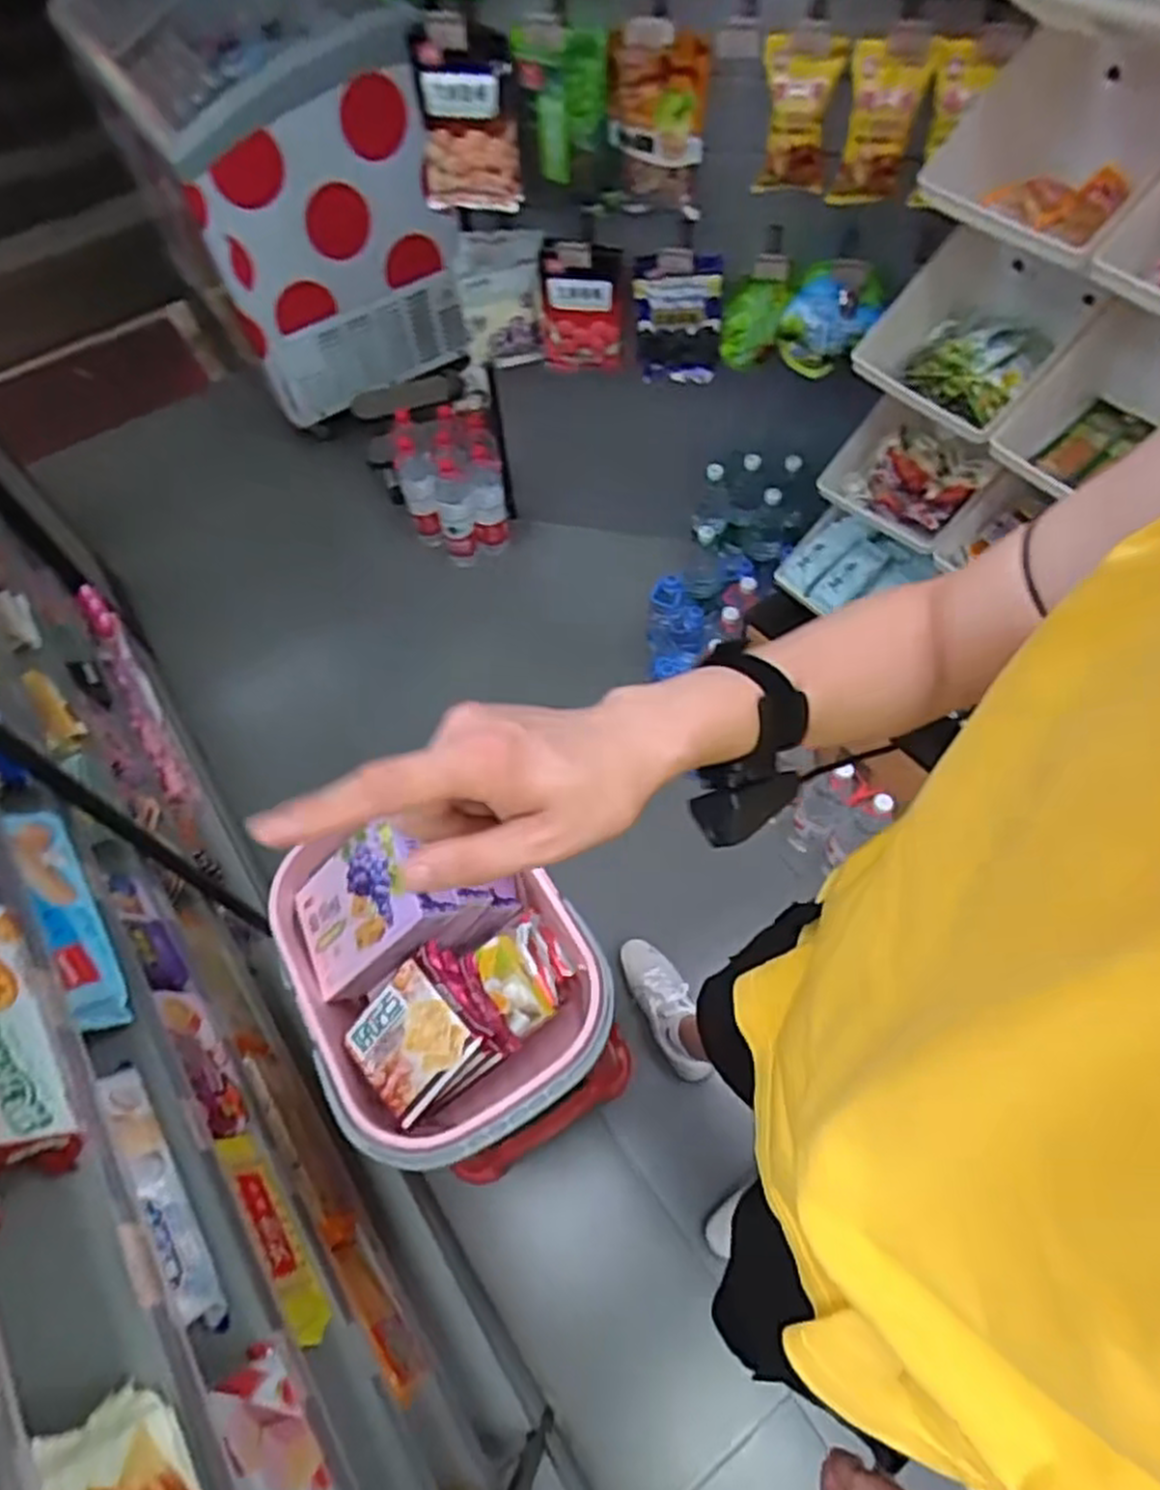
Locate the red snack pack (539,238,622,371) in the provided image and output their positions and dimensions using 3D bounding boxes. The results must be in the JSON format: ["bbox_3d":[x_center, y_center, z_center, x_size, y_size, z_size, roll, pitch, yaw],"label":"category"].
[{"bbox_3d":[0.003,-0.849,1.510,0.160,0.235,0.048,0,60,3],"label":"red snack pack"}]

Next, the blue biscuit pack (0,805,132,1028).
[{"bbox_3d":[-0.539,0.167,0.806,0.037,0.056,0.277,-30,63,-14],"label":"blue biscuit pack"}]

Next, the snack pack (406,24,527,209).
[{"bbox_3d":[-0.177,-0.959,1.199,0.157,0.267,0.052,-7,70,-1],"label":"snack pack"}]

